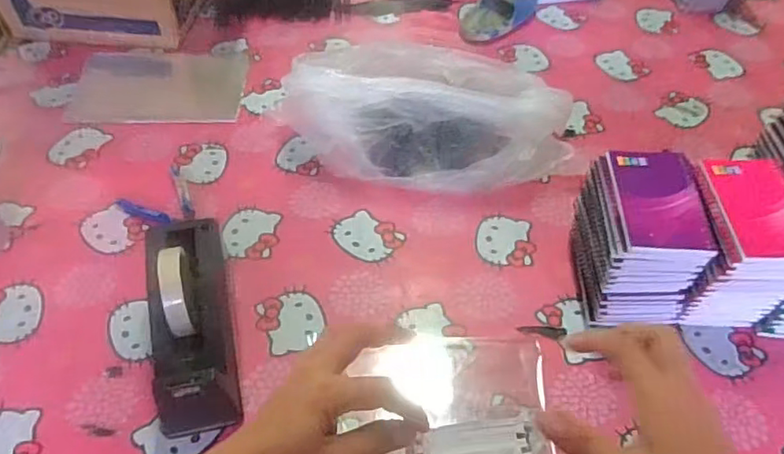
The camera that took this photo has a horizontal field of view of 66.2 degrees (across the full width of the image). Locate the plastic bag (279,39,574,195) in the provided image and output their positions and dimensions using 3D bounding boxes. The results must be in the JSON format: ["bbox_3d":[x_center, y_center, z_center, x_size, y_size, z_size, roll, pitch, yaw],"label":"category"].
[{"bbox_3d":[0.047,-0.169,0.821,0.364,0.122,0.237,16,52,11],"label":"plastic bag"}]

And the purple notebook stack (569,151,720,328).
[{"bbox_3d":[0.261,0.019,0.649,0.101,0.149,0.128,0,50,-2],"label":"purple notebook stack"}]

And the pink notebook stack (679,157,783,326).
[{"bbox_3d":[0.361,0.026,0.649,0.100,0.148,0.126,-1,51,-3],"label":"pink notebook stack"}]

